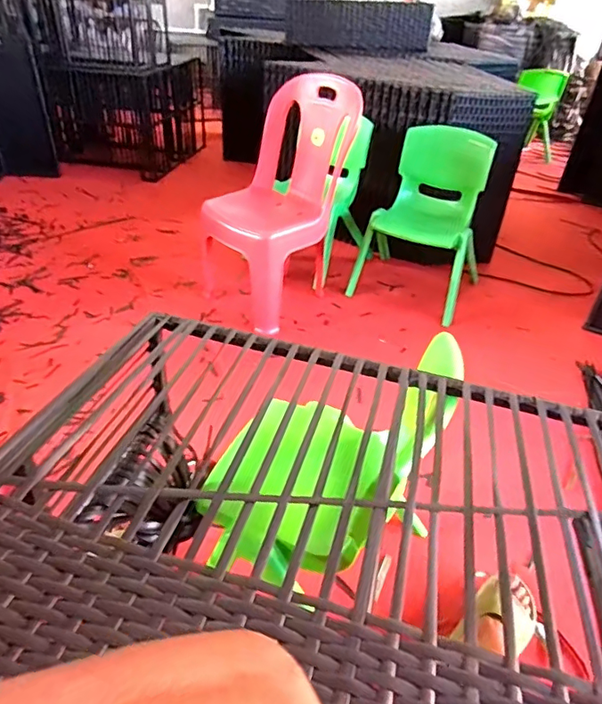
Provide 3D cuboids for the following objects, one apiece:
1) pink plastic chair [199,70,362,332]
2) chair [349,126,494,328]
[{"bbox_3d":[-0.065,-0.461,1.550,0.380,0.610,0.347,-26,46,-33],"label":"pink plastic chair"},{"bbox_3d":[0.410,-0.426,1.682,0.369,0.503,0.328,22,41,23],"label":"chair"}]

